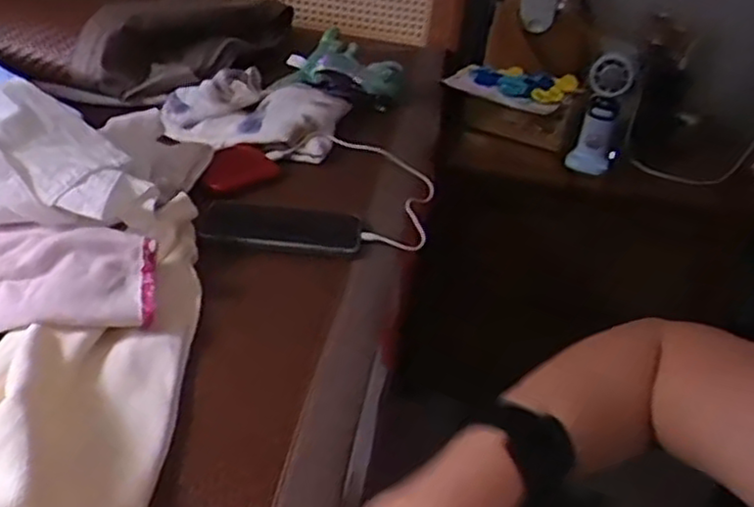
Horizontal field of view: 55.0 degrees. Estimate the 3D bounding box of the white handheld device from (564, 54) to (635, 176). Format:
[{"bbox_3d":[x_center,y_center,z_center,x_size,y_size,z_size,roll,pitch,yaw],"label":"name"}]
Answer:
[{"bbox_3d":[0.324,-0.189,1.048,0.062,0.187,0.034,12,32,7],"label":"white handheld device"}]

